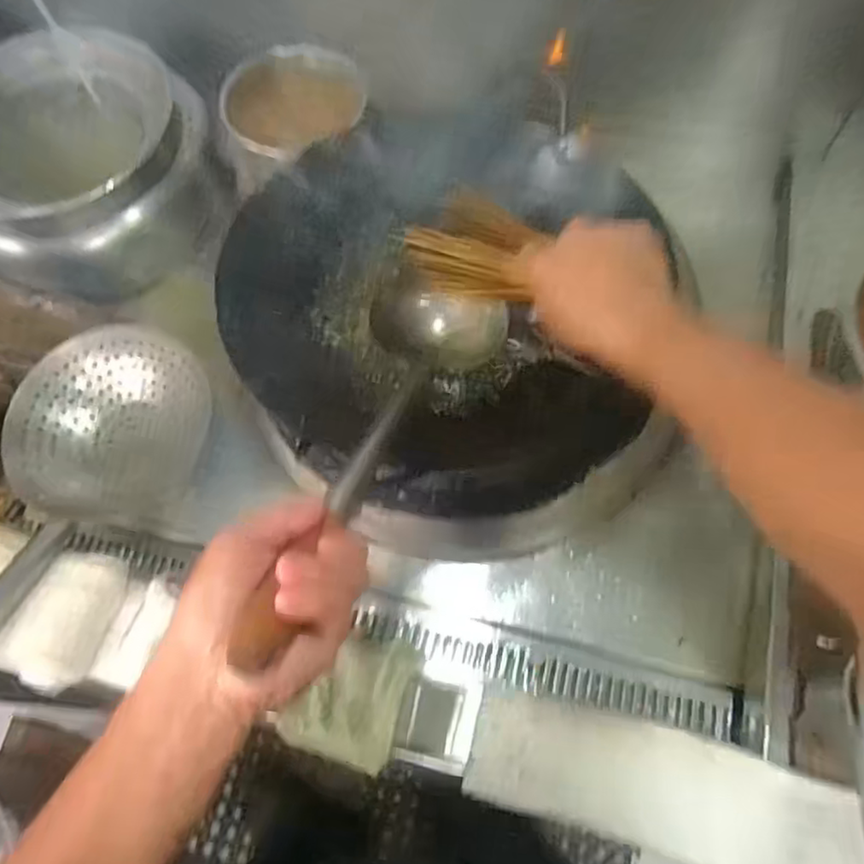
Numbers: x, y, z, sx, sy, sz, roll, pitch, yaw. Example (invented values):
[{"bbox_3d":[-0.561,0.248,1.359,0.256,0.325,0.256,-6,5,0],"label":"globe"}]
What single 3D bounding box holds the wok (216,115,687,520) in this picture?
[{"bbox_3d":[0.022,-0.126,0.704,0.421,0.149,0.411,-1,64,2],"label":"wok"}]

